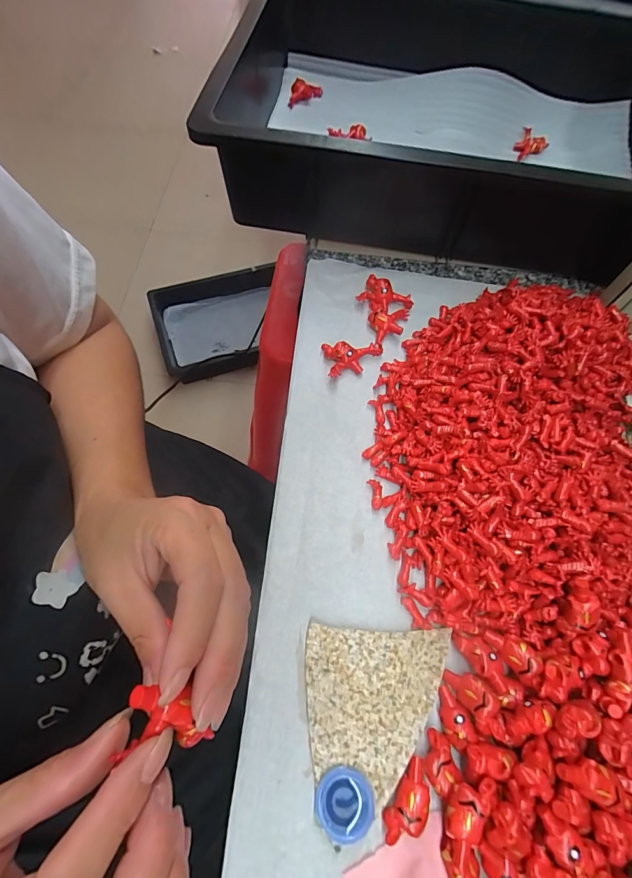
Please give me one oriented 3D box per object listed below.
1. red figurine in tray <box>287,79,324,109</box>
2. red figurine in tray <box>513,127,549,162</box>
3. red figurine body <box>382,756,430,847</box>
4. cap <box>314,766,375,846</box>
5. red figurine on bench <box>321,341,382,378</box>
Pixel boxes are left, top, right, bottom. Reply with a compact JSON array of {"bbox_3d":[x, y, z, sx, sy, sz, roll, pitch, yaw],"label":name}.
[{"bbox_3d":[-0.013,-0.412,0.458,0.041,0.019,0.022,-6,66,-3],"label":"red figurine in tray"},{"bbox_3d":[0.238,-0.325,0.426,0.032,0.022,0.021,26,68,11],"label":"red figurine in tray"},{"bbox_3d":[0.049,0.189,0.198,0.017,0.008,0.037,33,70,14],"label":"red figurine body"},{"bbox_3d":[0.015,0.189,0.200,0.030,0.009,0.029,0,66,0],"label":"cap"},{"bbox_3d":[0.031,-0.065,0.315,0.048,0.011,0.030,-1,66,-1],"label":"red figurine on bench"}]

